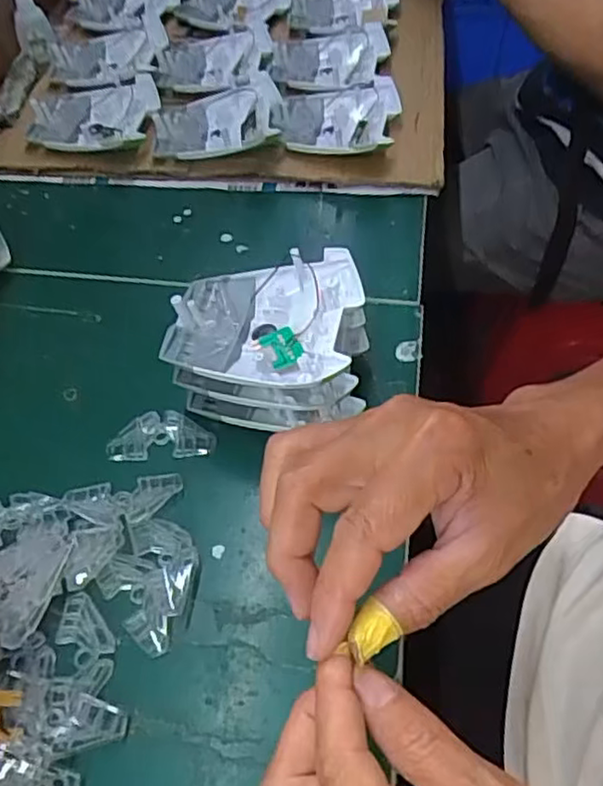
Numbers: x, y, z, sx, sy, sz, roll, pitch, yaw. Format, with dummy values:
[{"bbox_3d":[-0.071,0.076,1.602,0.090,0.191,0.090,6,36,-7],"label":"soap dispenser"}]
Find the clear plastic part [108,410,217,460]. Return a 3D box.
[{"bbox_3d":[-0.088,0.027,0.415,0.065,0.009,0.030,-3,54,-1],"label":"clear plastic part"}]

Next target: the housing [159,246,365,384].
[{"bbox_3d":[-0.023,-0.045,0.387,0.106,0.026,0.093,10,55,8],"label":"housing"}]

